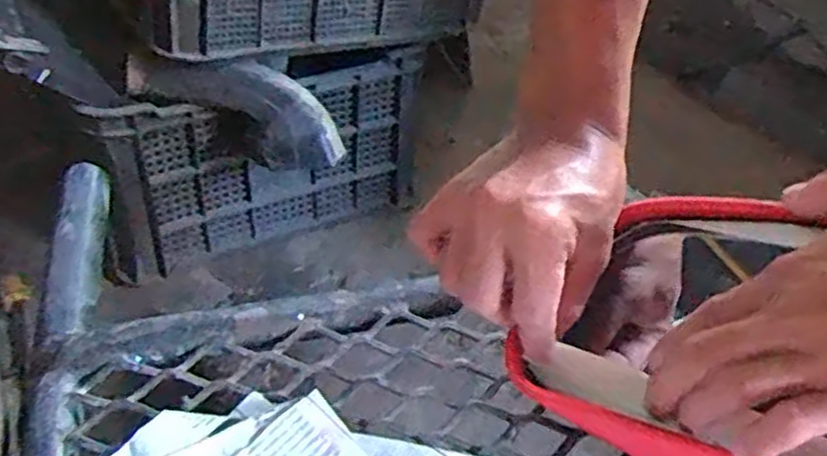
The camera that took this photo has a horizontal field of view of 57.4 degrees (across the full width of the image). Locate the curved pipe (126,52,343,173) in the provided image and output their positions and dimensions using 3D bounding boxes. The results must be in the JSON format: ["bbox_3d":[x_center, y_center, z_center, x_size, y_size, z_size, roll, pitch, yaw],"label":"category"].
[{"bbox_3d":[-0.232,-0.164,0.973,0.283,0.093,0.082,26,47,8],"label":"curved pipe"}]

